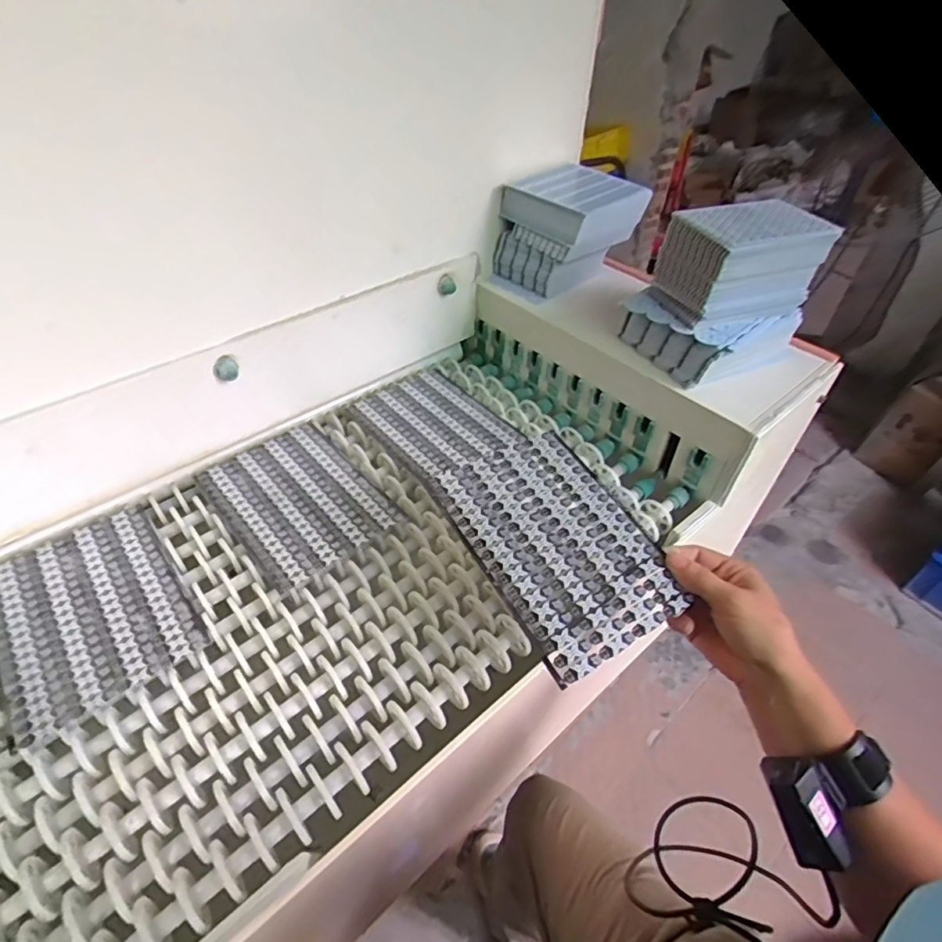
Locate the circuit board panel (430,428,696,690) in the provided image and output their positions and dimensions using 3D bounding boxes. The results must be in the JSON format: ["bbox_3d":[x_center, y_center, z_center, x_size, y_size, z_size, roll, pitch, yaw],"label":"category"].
[{"bbox_3d":[0.070,0.053,0.440,0.134,0.006,0.193,-22,58,-24],"label":"circuit board panel"}]

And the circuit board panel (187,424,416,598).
[{"bbox_3d":[-0.184,0.027,0.576,0.142,0.011,0.195,-32,54,-29],"label":"circuit board panel"}]

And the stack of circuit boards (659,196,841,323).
[{"bbox_3d":[0.265,-0.209,0.533,0.131,0.088,0.101,-11,47,-13],"label":"stack of circuit boards"}]

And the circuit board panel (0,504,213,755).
[{"bbox_3d":[-0.333,0.119,0.479,0.140,0.010,0.192,-29,53,-27],"label":"circuit board panel"}]

